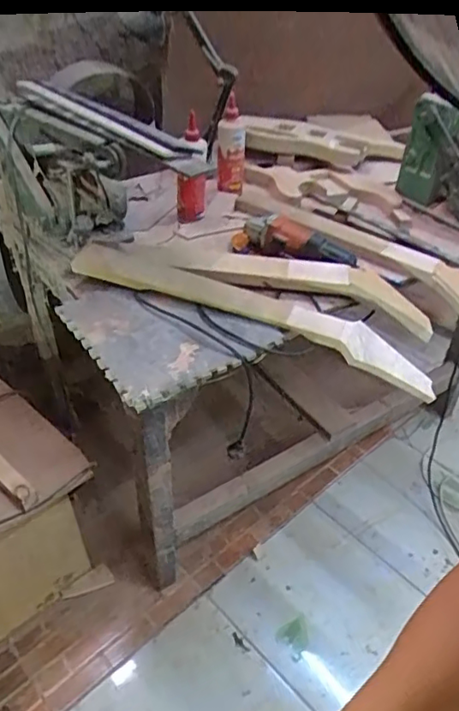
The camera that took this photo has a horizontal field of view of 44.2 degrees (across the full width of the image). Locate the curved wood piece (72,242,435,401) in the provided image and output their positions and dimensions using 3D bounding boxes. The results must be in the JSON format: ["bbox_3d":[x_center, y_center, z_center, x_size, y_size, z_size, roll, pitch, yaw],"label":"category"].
[{"bbox_3d":[0.039,-0.080,1.060,0.697,0.115,0.097,16,41,14],"label":"curved wood piece"}]

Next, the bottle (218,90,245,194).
[{"bbox_3d":[0.006,-0.530,1.445,0.068,0.230,0.081,3,39,0],"label":"bottle"}]

